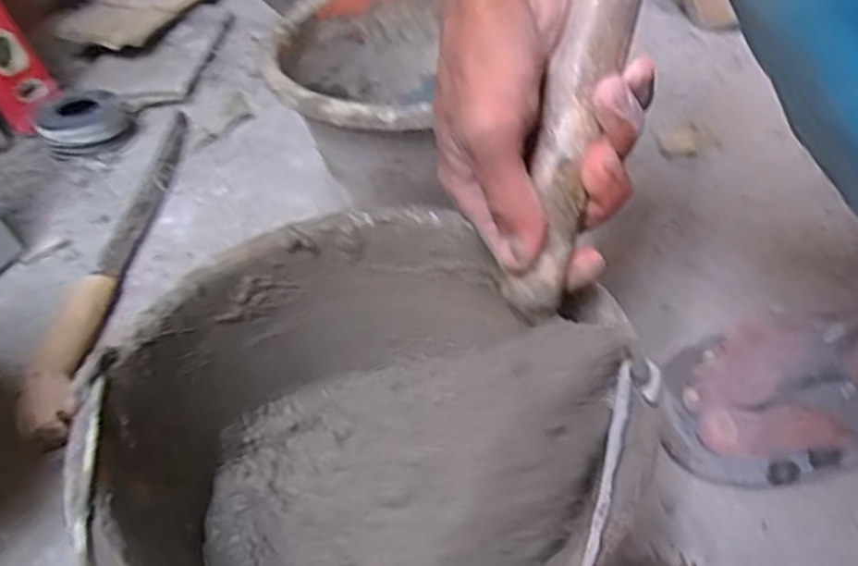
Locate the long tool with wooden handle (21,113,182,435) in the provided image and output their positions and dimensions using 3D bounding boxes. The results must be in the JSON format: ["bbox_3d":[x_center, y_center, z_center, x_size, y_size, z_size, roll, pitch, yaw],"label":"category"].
[{"bbox_3d":[-0.264,-0.038,0.614,0.036,0.026,0.401,-4,45,2],"label":"long tool with wooden handle"}]

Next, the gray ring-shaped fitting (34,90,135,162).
[{"bbox_3d":[-0.348,-0.161,0.730,0.084,0.043,0.079,-18,45,-13],"label":"gray ring-shaped fitting"}]

